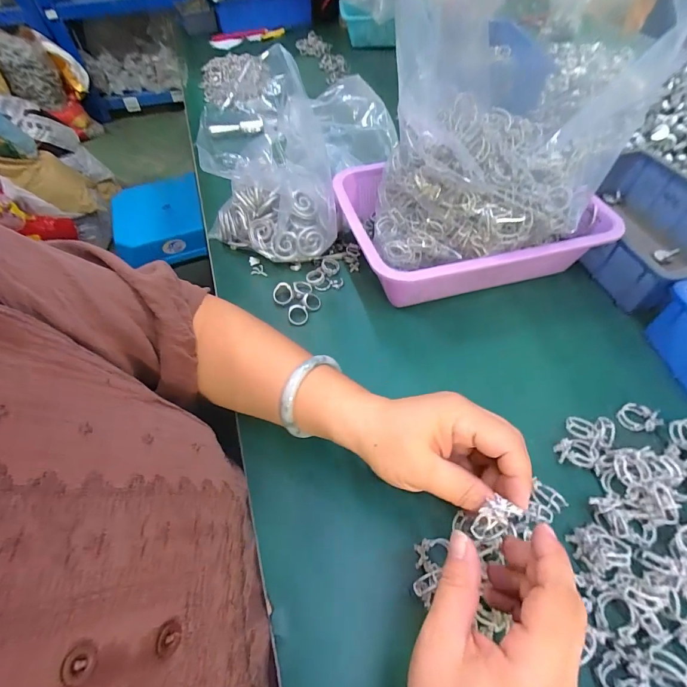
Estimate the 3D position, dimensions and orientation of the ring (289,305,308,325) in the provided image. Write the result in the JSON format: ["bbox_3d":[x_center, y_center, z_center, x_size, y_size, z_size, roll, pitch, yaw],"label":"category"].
[{"bbox_3d":[-0.054,-0.034,0.436,0.023,0.005,0.026,-12,73,-14],"label":"ring"}]

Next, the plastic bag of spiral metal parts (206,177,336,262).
[{"bbox_3d":[-0.099,-0.158,0.486,0.185,0.094,0.076,11,55,10],"label":"plastic bag of spiral metal parts"}]

